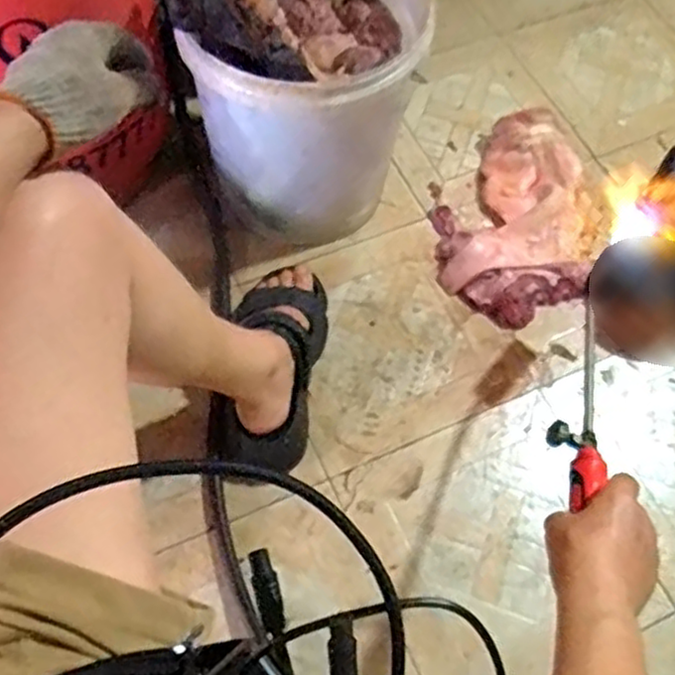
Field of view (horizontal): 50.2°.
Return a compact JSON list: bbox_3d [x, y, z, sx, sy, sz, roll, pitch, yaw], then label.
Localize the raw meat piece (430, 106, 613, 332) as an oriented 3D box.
[{"bbox_3d":[0.284,-0.178,1.075,0.259,0.049,0.346,33,67,14],"label":"raw meat piece"}]

